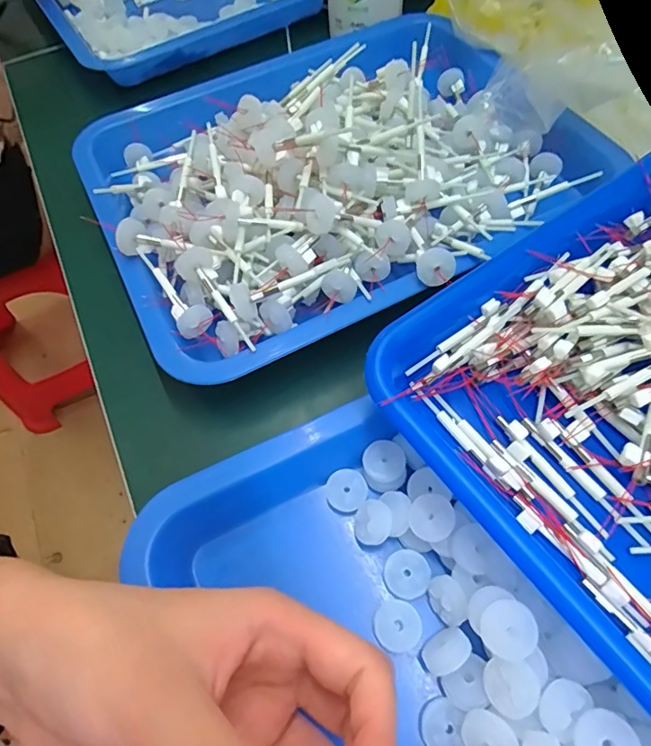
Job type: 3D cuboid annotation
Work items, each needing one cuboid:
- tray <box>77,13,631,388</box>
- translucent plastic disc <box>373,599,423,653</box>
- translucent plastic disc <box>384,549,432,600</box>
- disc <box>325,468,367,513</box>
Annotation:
[{"bbox_3d":[0.004,-0.153,0.341,0.324,0.057,0.260,-28,63,-11],"label":"tray"},{"bbox_3d":[0.032,0.113,0.224,0.020,0.005,0.020,-2,61,3],"label":"translucent plastic disc"},{"bbox_3d":[0.038,0.094,0.234,0.020,0.005,0.020,-2,61,3],"label":"translucent plastic disc"},{"bbox_3d":[0.011,0.060,0.256,0.020,0.006,0.020,-2,61,3],"label":"disc"}]

